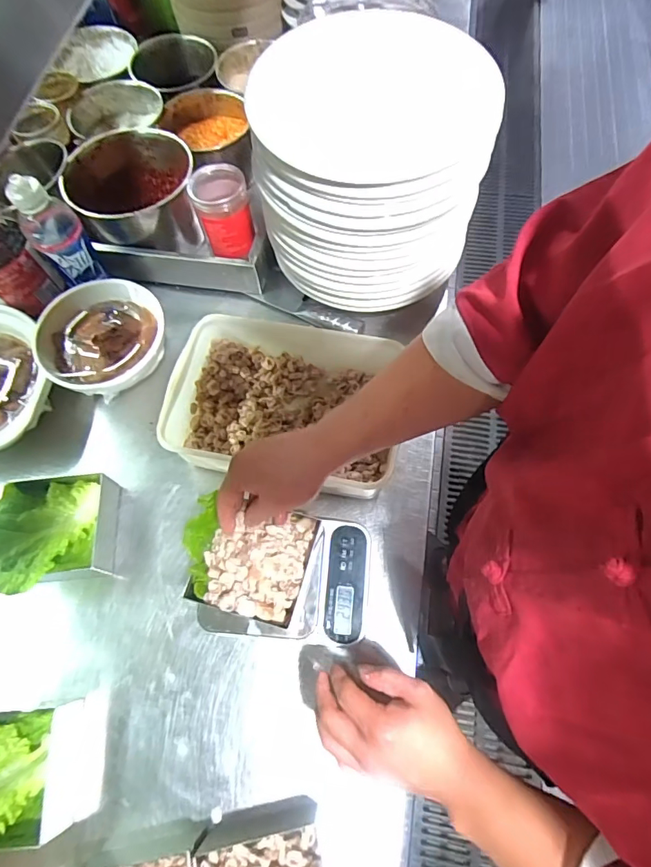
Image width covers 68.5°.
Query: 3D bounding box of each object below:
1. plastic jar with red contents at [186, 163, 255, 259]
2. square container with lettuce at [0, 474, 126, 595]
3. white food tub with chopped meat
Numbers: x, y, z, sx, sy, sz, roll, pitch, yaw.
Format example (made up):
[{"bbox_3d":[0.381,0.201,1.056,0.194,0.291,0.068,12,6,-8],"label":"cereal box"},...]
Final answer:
[{"bbox_3d":[-0.157,-0.345,0.748,0.080,0.099,0.088,-1,67,2],"label":"plastic jar with red contents"},{"bbox_3d":[-0.344,0.120,0.594,0.133,0.087,0.141,-7,67,0],"label":"square container with lettuce"},{"bbox_3d":[-0.063,-0.039,0.642,0.278,0.084,0.198,11,68,7],"label":"white food tub with chopped meat"}]

